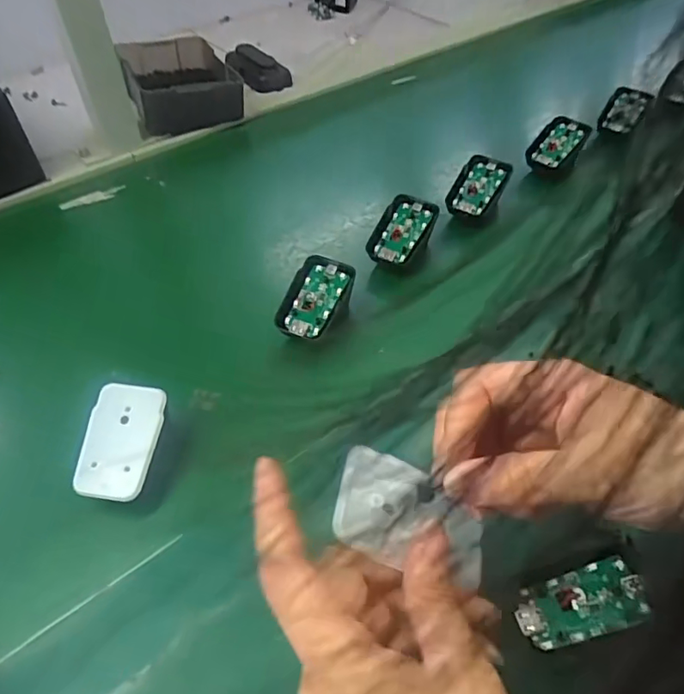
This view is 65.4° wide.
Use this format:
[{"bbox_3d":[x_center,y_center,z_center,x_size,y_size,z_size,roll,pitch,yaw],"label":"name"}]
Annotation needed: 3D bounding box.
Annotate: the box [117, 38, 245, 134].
[{"bbox_3d":[-0.191,-0.311,0.628,0.111,0.056,0.162,-18,54,-16],"label":"box"}]

